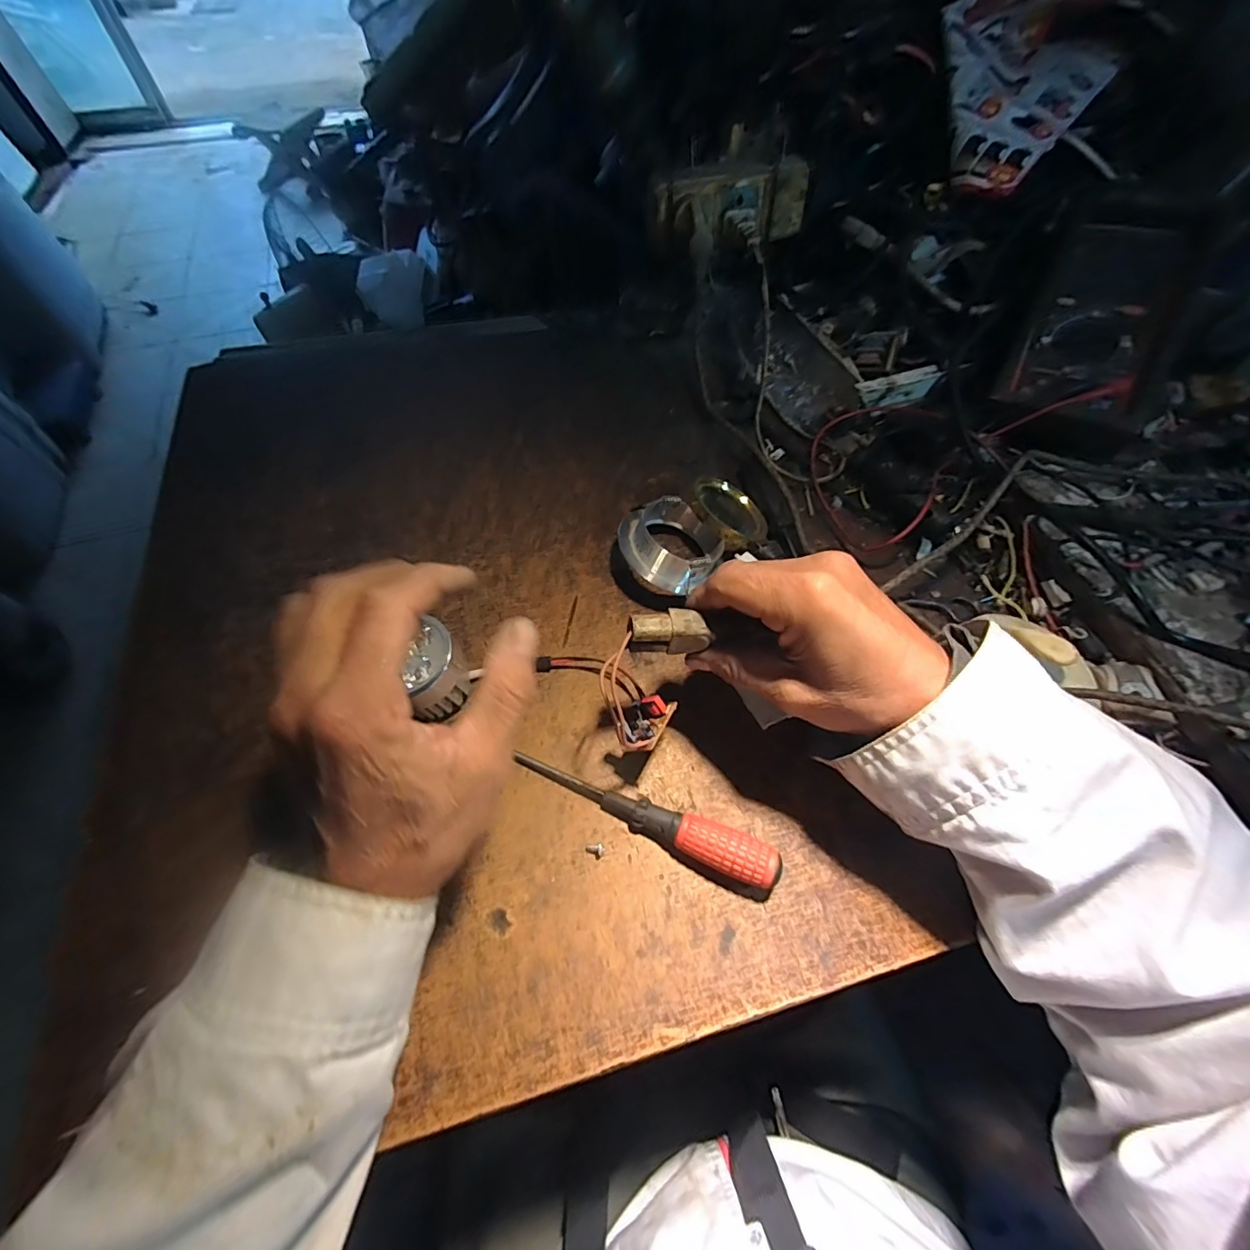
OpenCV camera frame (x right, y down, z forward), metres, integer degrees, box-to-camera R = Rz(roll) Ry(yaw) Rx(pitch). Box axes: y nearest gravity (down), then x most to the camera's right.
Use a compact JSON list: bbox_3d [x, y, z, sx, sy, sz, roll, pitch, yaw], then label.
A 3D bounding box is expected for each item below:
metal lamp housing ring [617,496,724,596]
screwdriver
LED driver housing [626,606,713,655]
[{"bbox_3d":[0.031,-0.059,0.385,0.069,0.027,0.070,0,60,-1],"label":"metal lamp housing ring"},{"bbox_3d":[0.009,0.107,0.297,0.155,0.021,0.022,19,62,10],"label":"screwdriver"},{"bbox_3d":[0.024,0.004,0.278,0.044,0.018,0.019,-7,61,-5],"label":"LED driver housing"}]

